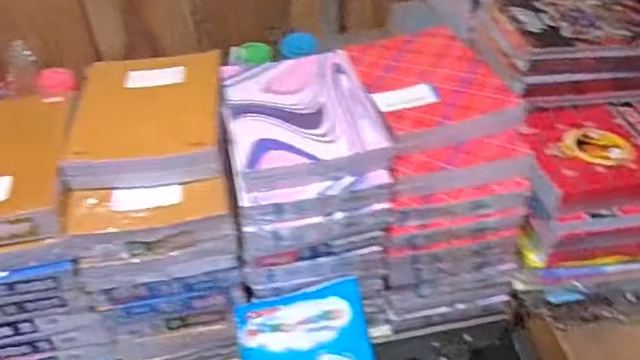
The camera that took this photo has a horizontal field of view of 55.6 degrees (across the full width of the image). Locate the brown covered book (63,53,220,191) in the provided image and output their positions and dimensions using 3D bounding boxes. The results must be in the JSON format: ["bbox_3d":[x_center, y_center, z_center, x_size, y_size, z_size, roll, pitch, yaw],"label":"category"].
[{"bbox_3d":[-0.199,-0.082,0.710,0.164,0.040,0.215,-4,43,-5],"label":"brown covered book"}]

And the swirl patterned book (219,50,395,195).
[{"bbox_3d":[-0.023,-0.080,0.699,0.167,0.028,0.214,-7,44,-8],"label":"swirl patterned book"}]

